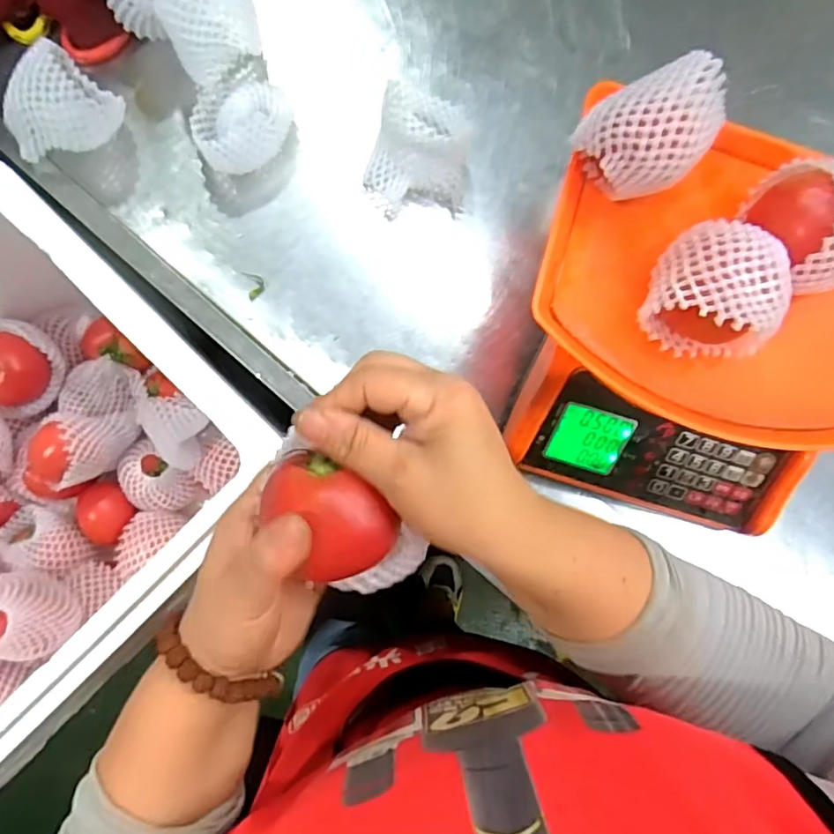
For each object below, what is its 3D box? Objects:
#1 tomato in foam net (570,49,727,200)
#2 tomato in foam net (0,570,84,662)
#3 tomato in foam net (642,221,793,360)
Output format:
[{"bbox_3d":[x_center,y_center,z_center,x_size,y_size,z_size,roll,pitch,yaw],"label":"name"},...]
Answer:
[{"bbox_3d":[0.149,-0.180,0.373,0.076,0.074,0.067,-27,87,-7],"label":"tomato in foam net"},{"bbox_3d":[-0.366,0.185,0.543,0.072,0.074,0.078,0,84,-5],"label":"tomato in foam net"},{"bbox_3d":[0.194,-0.080,0.371,0.081,0.065,0.075,0,84,-5],"label":"tomato in foam net"}]

